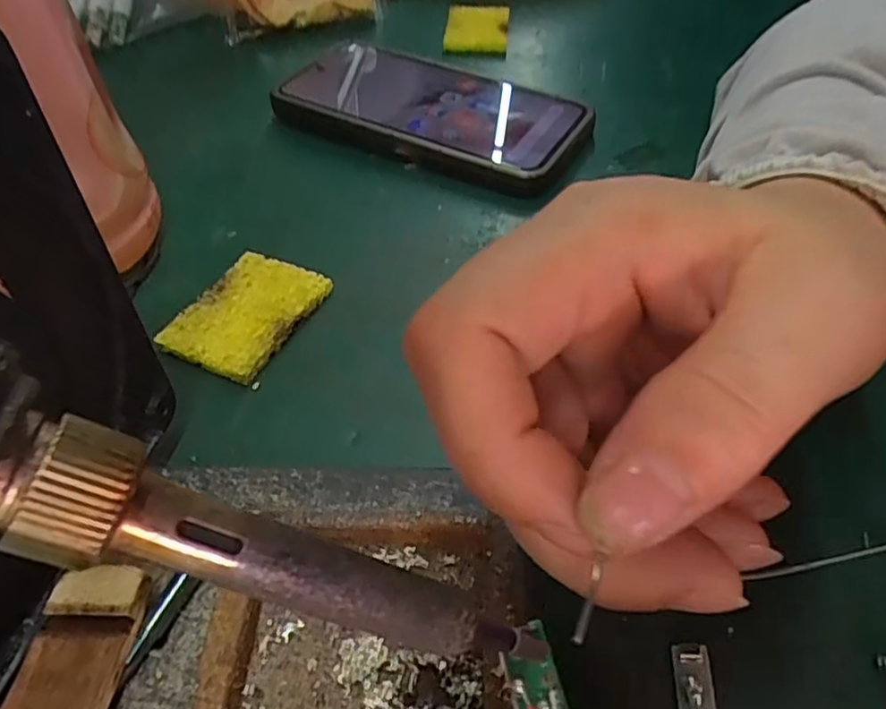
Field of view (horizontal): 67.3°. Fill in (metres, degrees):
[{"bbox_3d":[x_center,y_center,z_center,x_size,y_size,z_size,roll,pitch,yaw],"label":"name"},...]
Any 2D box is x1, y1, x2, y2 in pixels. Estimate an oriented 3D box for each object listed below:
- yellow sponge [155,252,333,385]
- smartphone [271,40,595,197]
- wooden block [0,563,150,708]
[{"bbox_3d":[-0.073,-0.015,0.252,0.040,0.008,0.055,21,50,19],"label":"yellow sponge"},{"bbox_3d":[-0.005,-0.124,0.336,0.153,0.014,0.077,25,58,20],"label":"smartphone"},{"bbox_3d":[-0.086,0.072,0.154,0.025,0.011,0.045,4,47,4],"label":"wooden block"}]

